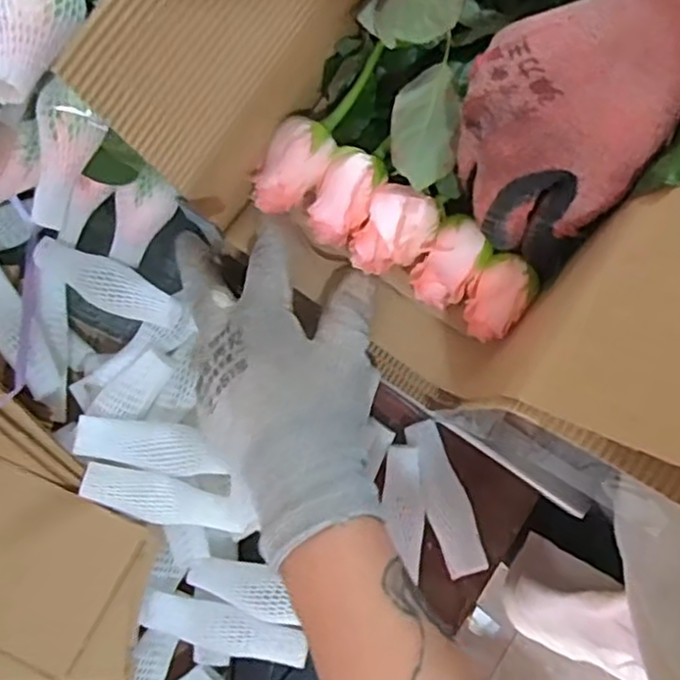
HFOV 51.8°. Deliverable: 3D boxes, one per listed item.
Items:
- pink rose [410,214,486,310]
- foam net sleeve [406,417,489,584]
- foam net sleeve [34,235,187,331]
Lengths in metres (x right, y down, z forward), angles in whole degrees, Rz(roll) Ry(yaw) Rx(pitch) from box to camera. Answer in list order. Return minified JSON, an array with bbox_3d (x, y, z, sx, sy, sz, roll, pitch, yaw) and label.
[{"bbox_3d":[0.052,-0.036,0.336,0.026,0.020,0.039,34,82,7],"label":"pink rose"},{"bbox_3d":[0.062,0.093,0.413,0.026,0.012,0.090,-16,80,-1],"label":"foam net sleeve"},{"bbox_3d":[-0.132,-0.032,0.397,0.090,0.020,0.026,24,81,5],"label":"foam net sleeve"}]

